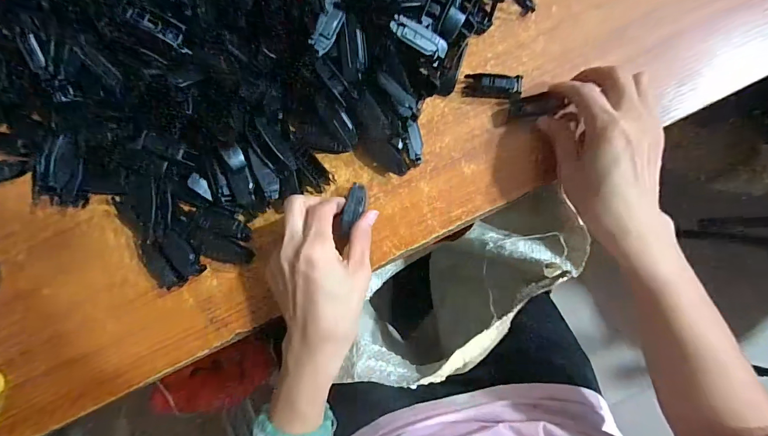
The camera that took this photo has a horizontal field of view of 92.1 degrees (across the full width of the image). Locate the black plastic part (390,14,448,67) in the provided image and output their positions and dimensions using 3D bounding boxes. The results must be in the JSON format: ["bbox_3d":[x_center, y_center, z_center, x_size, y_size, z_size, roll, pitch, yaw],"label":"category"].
[{"bbox_3d":[0.028,-0.141,0.292,0.048,0.004,0.019,24,87,-17],"label":"black plastic part"}]

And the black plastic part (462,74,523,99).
[{"bbox_3d":[0.094,-0.113,0.323,0.047,0.014,0.019,5,84,4],"label":"black plastic part"}]

